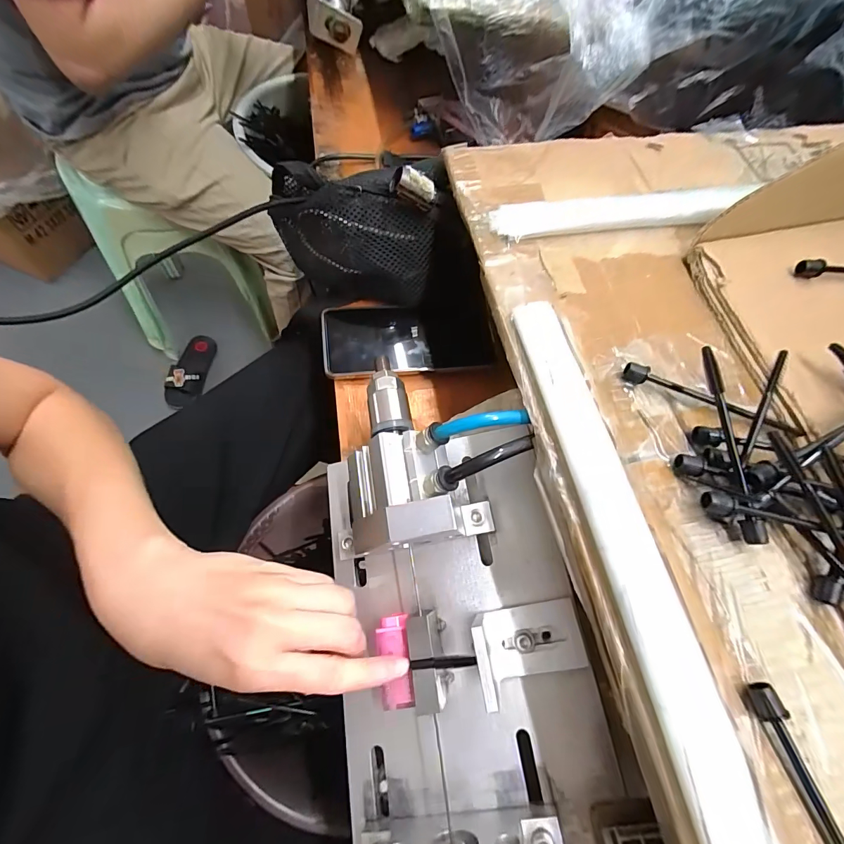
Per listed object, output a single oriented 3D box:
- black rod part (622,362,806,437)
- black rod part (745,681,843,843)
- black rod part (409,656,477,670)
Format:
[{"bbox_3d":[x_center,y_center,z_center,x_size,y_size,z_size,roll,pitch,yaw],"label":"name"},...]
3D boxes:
[{"bbox_3d":[0.168,-0.012,0.226,0.104,0.011,0.008,19,65,6],"label":"black rod part"},{"bbox_3d":[0.154,0.154,0.145,0.009,0.011,0.102,-15,66,-10],"label":"black rod part"},{"bbox_3d":[0.012,0.137,0.224,0.037,0.004,0.005,-9,65,8],"label":"black rod part"}]

